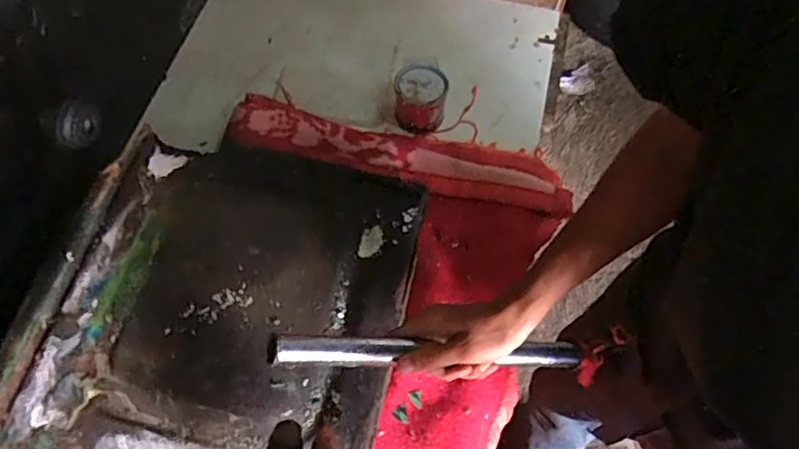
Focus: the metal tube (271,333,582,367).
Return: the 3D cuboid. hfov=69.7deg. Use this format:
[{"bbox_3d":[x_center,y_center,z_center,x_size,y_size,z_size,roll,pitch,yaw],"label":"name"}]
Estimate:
[{"bbox_3d":[0.042,0.119,0.535,0.333,0.018,0.024,8,59,-29],"label":"metal tube"}]

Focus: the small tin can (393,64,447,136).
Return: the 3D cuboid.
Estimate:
[{"bbox_3d":[0.029,-0.173,0.809,0.070,0.081,0.070,0,63,0],"label":"small tin can"}]

